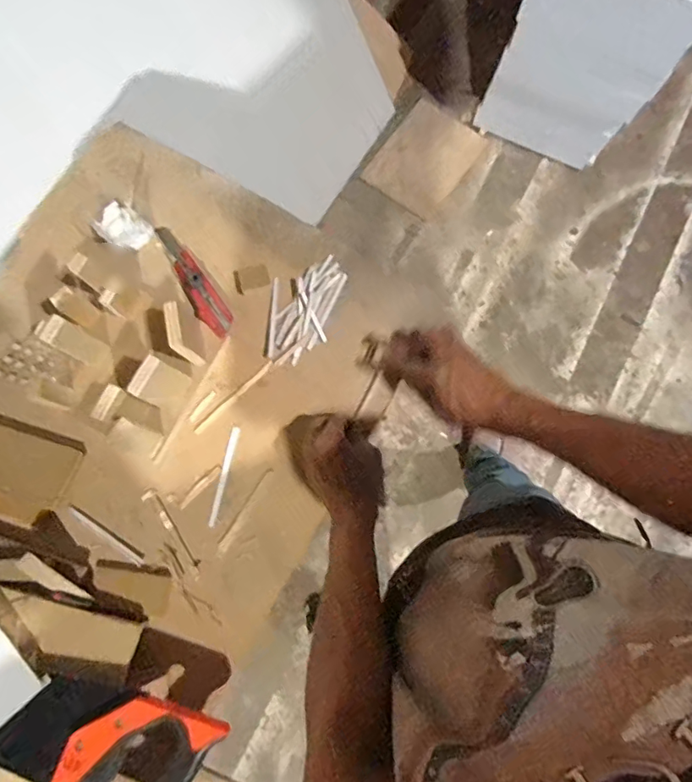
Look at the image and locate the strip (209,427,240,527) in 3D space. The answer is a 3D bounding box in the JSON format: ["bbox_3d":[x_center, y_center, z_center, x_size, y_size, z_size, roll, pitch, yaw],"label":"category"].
[{"bbox_3d":[-0.144,0.099,0.583,0.010,0.004,0.116,13,77,4],"label":"strip"}]

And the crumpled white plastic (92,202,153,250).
[{"bbox_3d":[-0.284,-0.208,0.633,0.052,0.031,0.053,40,82,8],"label":"crumpled white plastic"}]

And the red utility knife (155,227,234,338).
[{"bbox_3d":[-0.195,-0.144,0.625,0.036,0.024,0.173,-33,80,-5],"label":"red utility knife"}]

